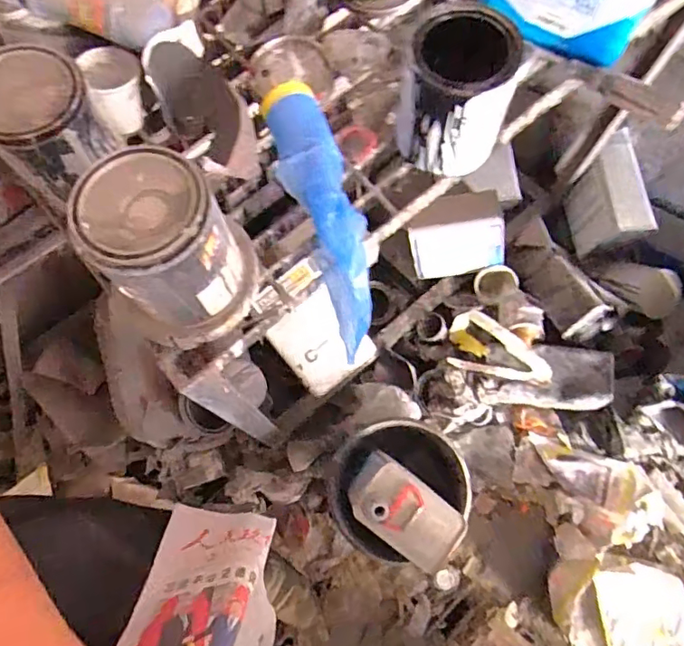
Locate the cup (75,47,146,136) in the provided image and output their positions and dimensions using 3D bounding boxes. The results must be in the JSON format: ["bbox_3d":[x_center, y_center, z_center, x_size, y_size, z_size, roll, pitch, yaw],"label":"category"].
[{"bbox_3d":[-0.239,-0.249,0.569,0.058,0.061,0.063,0,67,0],"label":"cup"}]

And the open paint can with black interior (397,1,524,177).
[{"bbox_3d":[0.113,-0.224,0.534,0.095,0.132,0.090,0,67,0],"label":"open paint can with black interior"}]

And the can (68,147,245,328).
[{"bbox_3d":[-0.150,-0.064,0.451,0.107,0.127,0.099,-39,72,-15],"label":"can"}]

